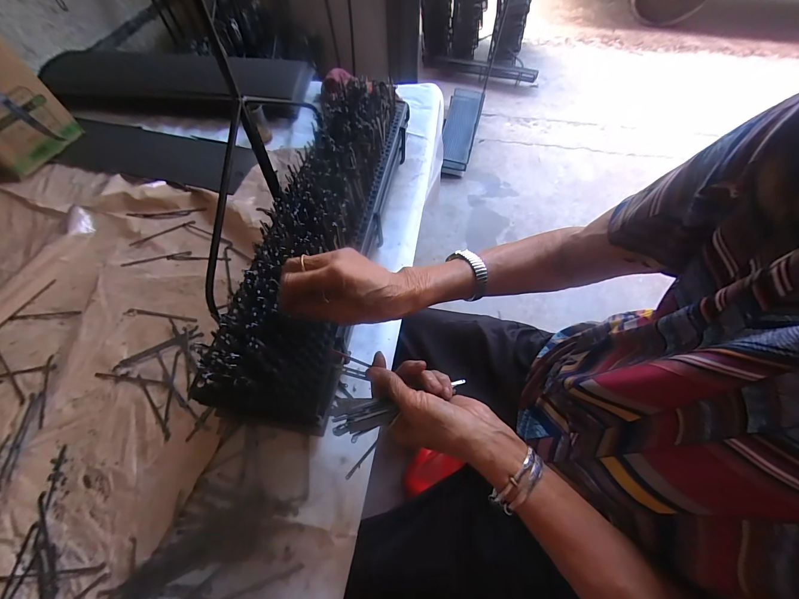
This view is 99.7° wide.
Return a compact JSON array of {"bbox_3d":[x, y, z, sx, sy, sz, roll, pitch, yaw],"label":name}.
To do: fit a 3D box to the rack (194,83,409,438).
[{"bbox_3d":[-0.100,-0.129,0.504,0.134,0.107,0.599,9,62,6],"label":"rack"}]

